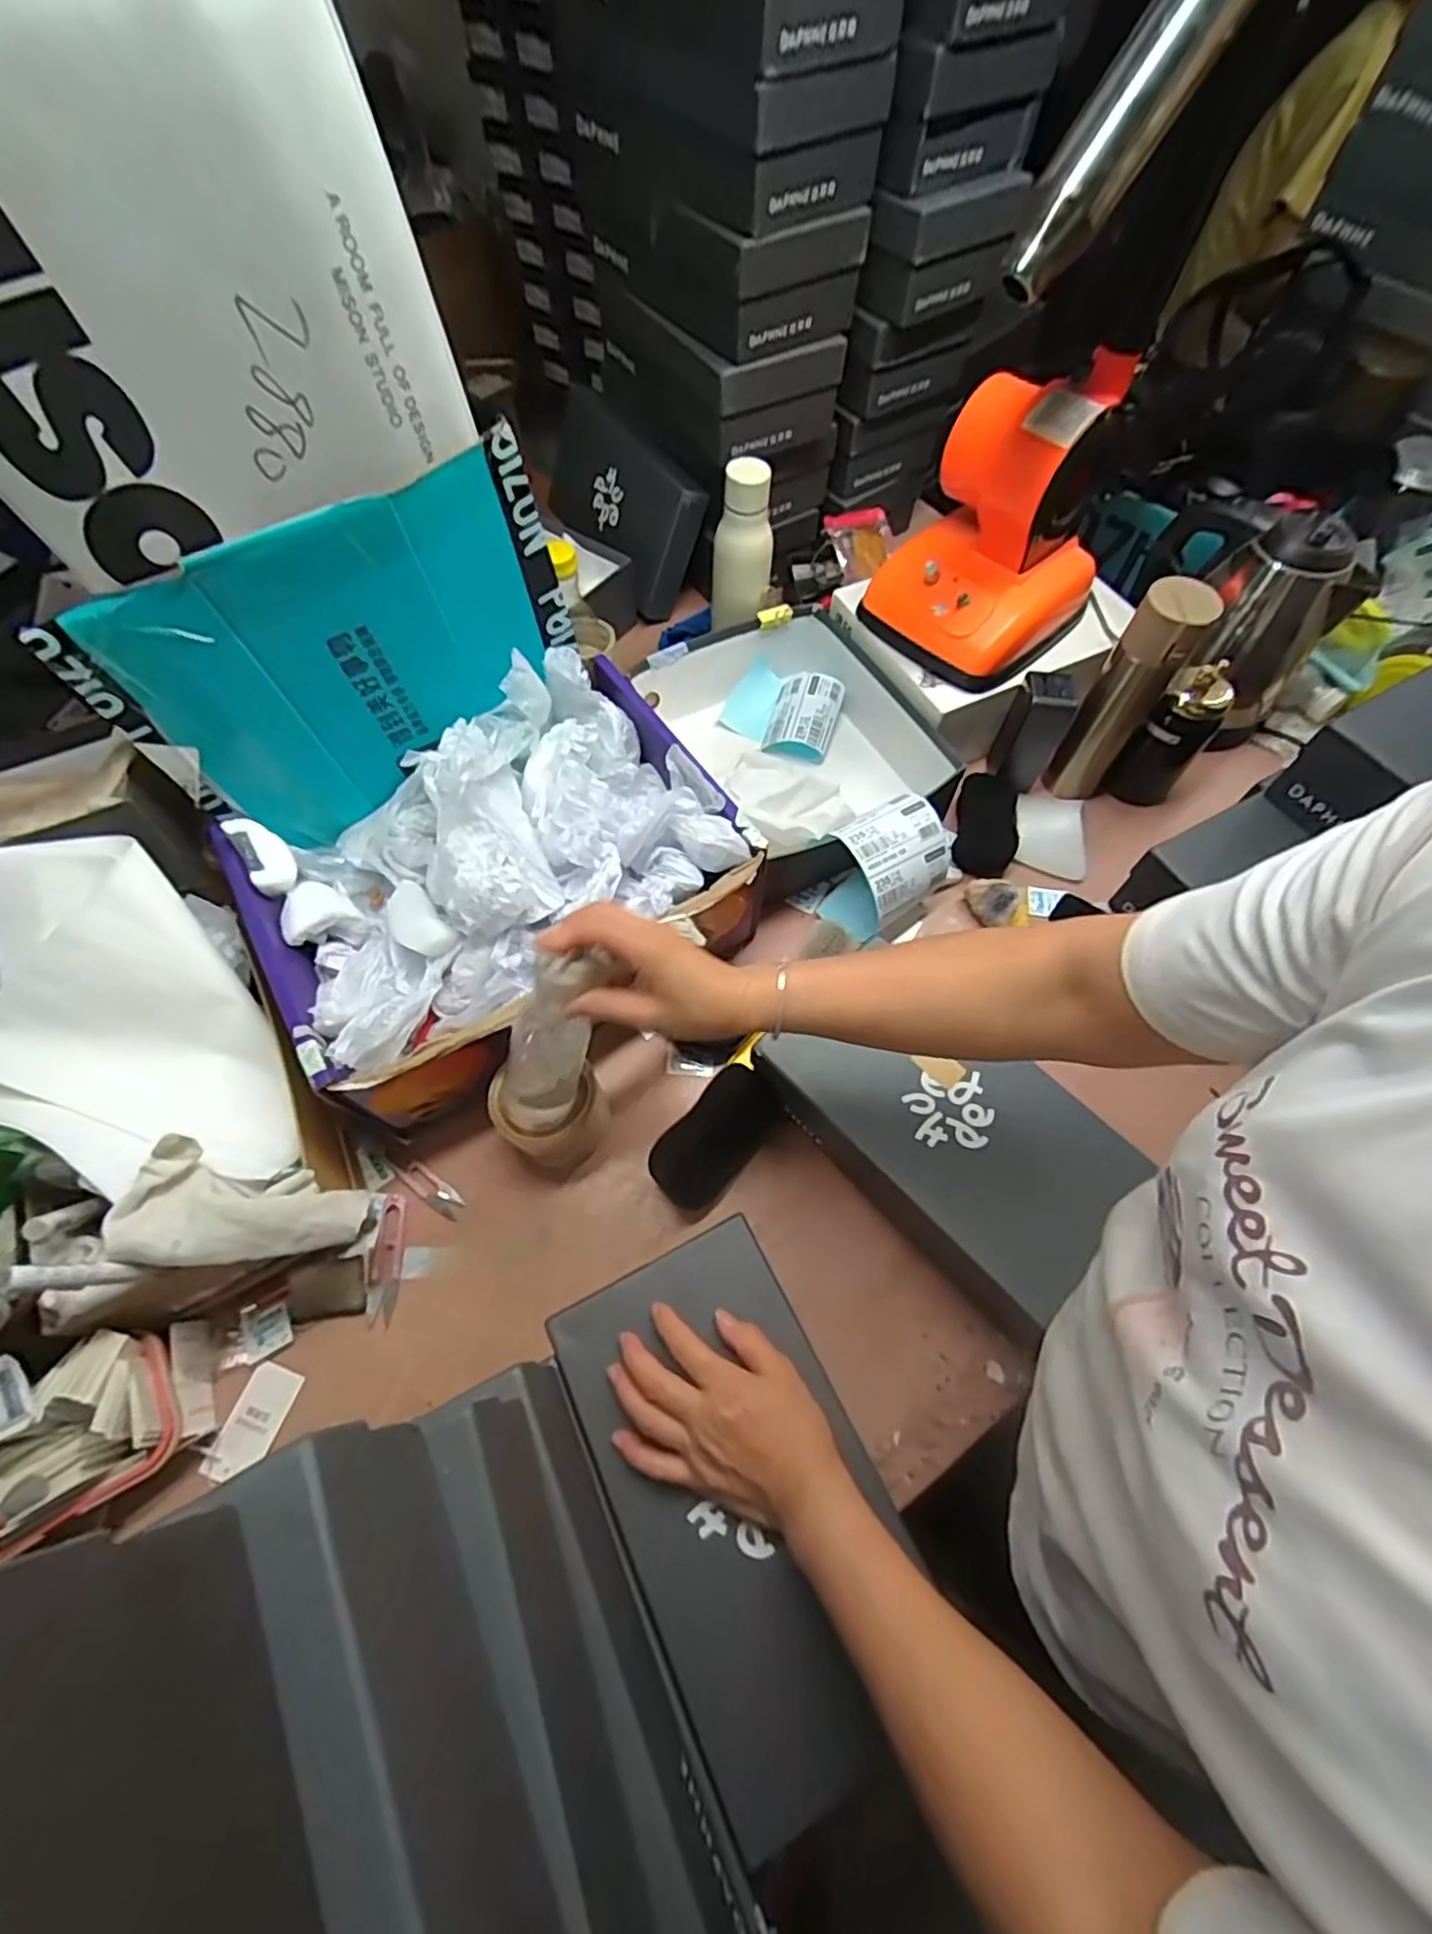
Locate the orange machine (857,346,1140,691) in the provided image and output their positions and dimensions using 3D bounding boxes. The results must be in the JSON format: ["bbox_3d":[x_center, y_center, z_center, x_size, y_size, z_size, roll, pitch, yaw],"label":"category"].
[{"bbox_3d":[0.289,-0.443,0.711,0.179,0.197,0.206,41,70,19],"label":"orange machine"}]

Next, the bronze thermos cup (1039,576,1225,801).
[{"bbox_3d":[0.418,-0.274,0.728,0.065,0.231,0.055,34,68,16],"label":"bronze thermos cup"}]

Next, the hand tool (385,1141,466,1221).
[{"bbox_3d":[-0.262,0.191,0.633,0.088,0.012,0.022,37,68,17],"label":"hand tool"}]

